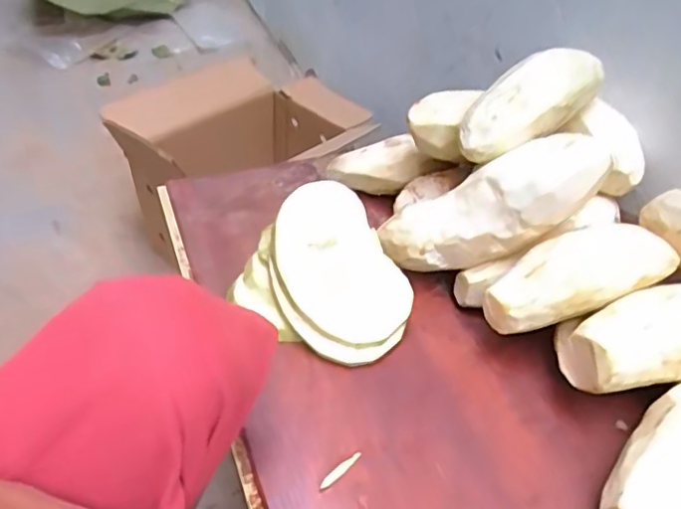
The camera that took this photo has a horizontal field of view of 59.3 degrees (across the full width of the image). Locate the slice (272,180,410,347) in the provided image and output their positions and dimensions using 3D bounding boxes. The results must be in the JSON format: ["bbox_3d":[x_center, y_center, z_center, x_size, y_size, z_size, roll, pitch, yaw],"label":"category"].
[{"bbox_3d":[-0.002,0.009,0.481,0.087,0.007,0.132,-29,87,-17],"label":"slice"}]

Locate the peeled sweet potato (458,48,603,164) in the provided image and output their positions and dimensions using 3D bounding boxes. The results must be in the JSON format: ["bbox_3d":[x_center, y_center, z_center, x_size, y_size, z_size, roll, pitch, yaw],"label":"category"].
[{"bbox_3d":[0.156,-0.130,0.499,0.148,0.042,0.056,-33,58,-12],"label":"peeled sweet potato"}]

